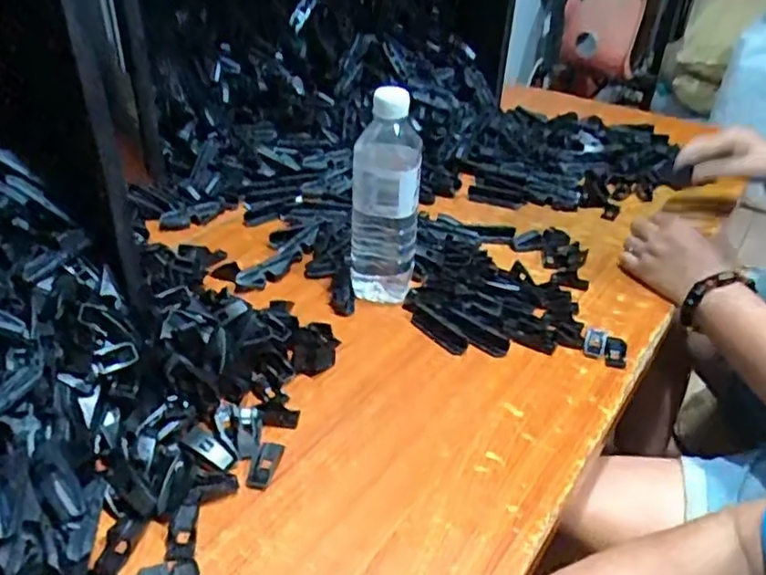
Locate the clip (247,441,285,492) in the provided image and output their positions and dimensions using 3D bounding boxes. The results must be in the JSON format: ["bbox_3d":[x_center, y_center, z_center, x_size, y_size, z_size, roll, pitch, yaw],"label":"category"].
[{"bbox_3d":[-0.088,0.132,0.487,0.018,0.004,0.042,9,35,9],"label":"clip"}]

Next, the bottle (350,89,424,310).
[{"bbox_3d":[0.003,-0.092,0.637,0.064,0.202,0.066,3,35,0],"label":"bottle"}]

